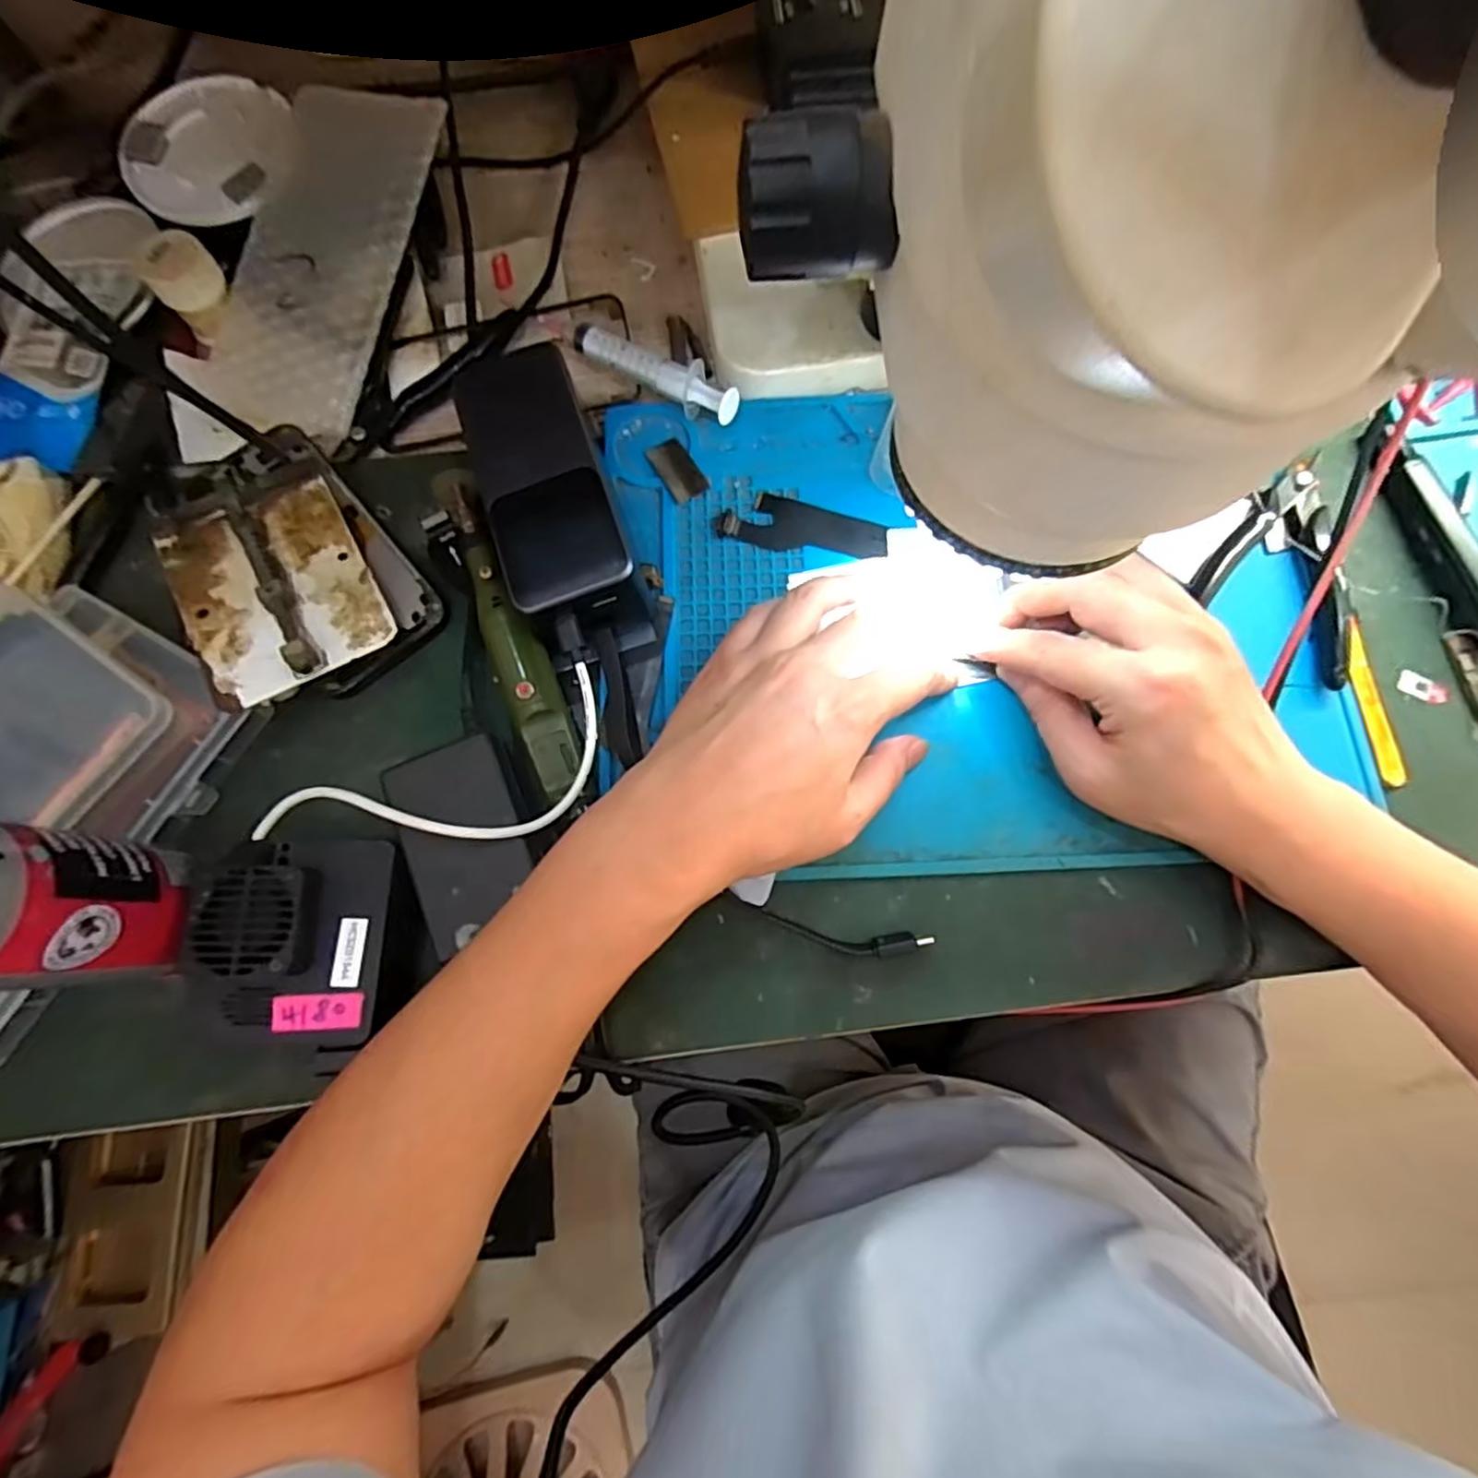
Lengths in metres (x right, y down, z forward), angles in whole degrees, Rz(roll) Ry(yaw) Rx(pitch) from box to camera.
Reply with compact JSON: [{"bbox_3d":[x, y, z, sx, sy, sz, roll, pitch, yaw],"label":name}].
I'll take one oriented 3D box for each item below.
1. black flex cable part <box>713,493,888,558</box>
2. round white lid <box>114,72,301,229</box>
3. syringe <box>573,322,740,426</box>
[{"bbox_3d":[0.032,-0.106,0.346,0.084,0.005,0.030,12,76,4],"label":"black flex cable part"},{"bbox_3d":[-0.287,-0.322,0.374,0.090,0.005,0.093,0,75,1],"label":"round white lid"},{"bbox_3d":[-0.044,-0.189,0.359,0.098,0.027,0.017,28,78,8],"label":"syringe"}]

